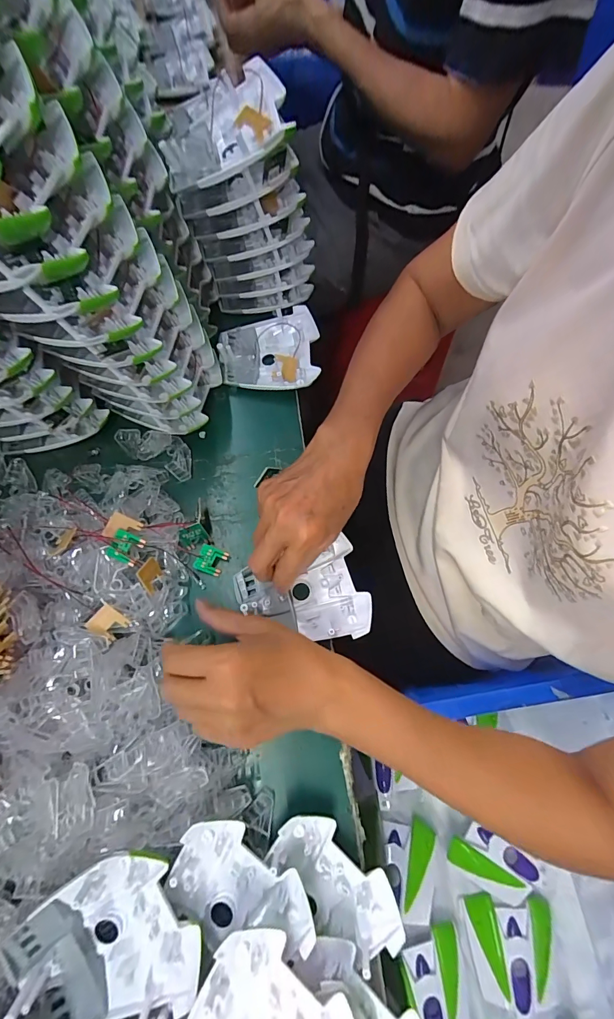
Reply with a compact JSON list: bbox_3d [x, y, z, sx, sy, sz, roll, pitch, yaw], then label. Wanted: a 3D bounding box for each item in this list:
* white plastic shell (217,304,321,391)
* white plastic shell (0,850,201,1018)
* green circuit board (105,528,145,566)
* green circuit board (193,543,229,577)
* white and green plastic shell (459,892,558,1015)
[{"bbox_3d":[-0.040,-0.168,0.426,0.107,0.036,0.091,-11,71,-6],"label":"white plastic shell"},{"bbox_3d":[-0.126,0.280,0.238,0.104,0.028,0.095,-31,74,-12],"label":"white plastic shell"},{"bbox_3d":[-0.154,0.032,0.327,0.025,0.004,0.026,30,84,-3],"label":"green circuit board"},{"bbox_3d":[-0.089,0.047,0.357,0.025,0.006,0.026,26,92,-22],"label":"green circuit board"},{"bbox_3d":[0.225,0.477,0.419,0.095,0.040,0.102,-6,71,-4],"label":"white and green plastic shell"}]

